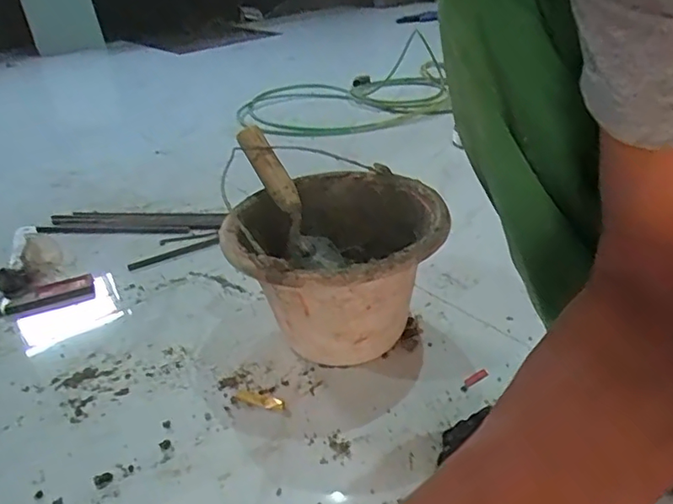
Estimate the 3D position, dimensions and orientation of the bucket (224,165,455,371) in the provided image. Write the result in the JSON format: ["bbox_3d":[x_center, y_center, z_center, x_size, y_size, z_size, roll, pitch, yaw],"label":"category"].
[{"bbox_3d":[0.003,0.026,0.675,0.252,0.174,0.243,-2,30,1],"label":"bucket"}]

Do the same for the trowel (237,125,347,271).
[{"bbox_3d":[-0.061,-0.061,0.695,0.033,0.213,0.059,-20,15,40],"label":"trowel"}]

